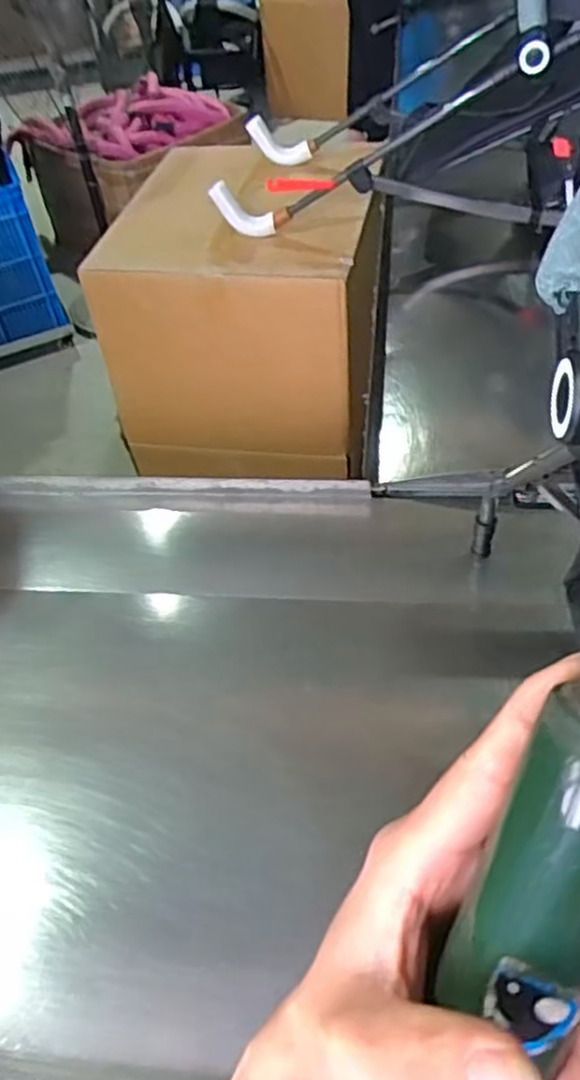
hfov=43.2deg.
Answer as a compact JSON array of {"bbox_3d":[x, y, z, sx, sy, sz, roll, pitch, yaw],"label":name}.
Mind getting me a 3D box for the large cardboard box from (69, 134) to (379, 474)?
[{"bbox_3d":[-0.091,-0.558,1.897,0.646,0.604,0.660,2,49,9],"label":"large cardboard box"}]

